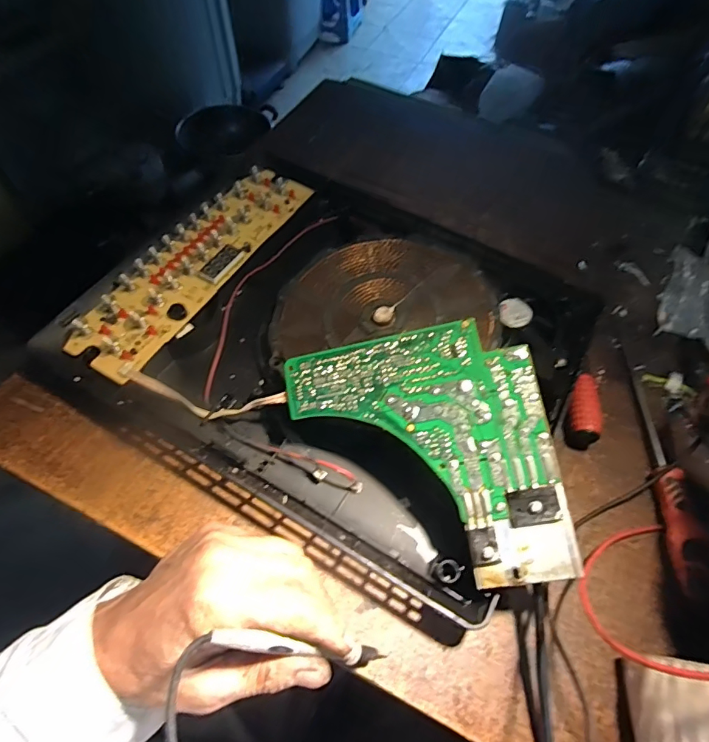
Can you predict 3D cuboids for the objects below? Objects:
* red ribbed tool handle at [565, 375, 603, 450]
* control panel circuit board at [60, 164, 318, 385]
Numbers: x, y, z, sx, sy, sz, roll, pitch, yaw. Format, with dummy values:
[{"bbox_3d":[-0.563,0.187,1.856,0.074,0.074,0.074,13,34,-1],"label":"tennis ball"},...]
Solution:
[{"bbox_3d":[0.184,0.032,0.378,0.027,0.026,0.056,14,57,6],"label":"red ribbed tool handle"},{"bbox_3d":[-0.138,-0.102,0.413,0.071,0.016,0.254,26,60,13],"label":"control panel circuit board"}]

